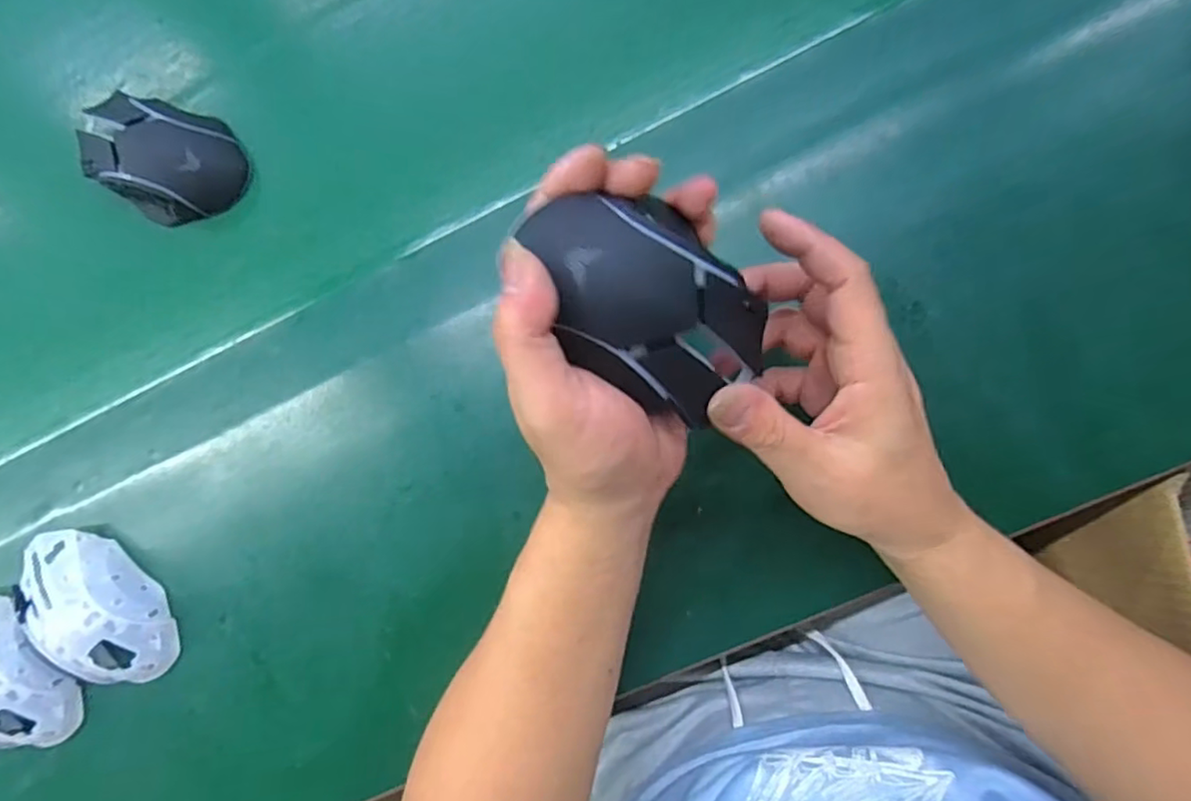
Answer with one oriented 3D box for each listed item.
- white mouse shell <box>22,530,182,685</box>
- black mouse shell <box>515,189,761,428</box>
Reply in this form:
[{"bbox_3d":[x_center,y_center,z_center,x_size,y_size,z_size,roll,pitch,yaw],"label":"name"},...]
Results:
[{"bbox_3d":[-0.317,0.130,0.390,0.056,0.034,0.111,-43,81,3],"label":"white mouse shell"},{"bbox_3d":[0.026,-0.032,0.241,0.120,0.037,0.071,35,94,-10],"label":"black mouse shell"}]

